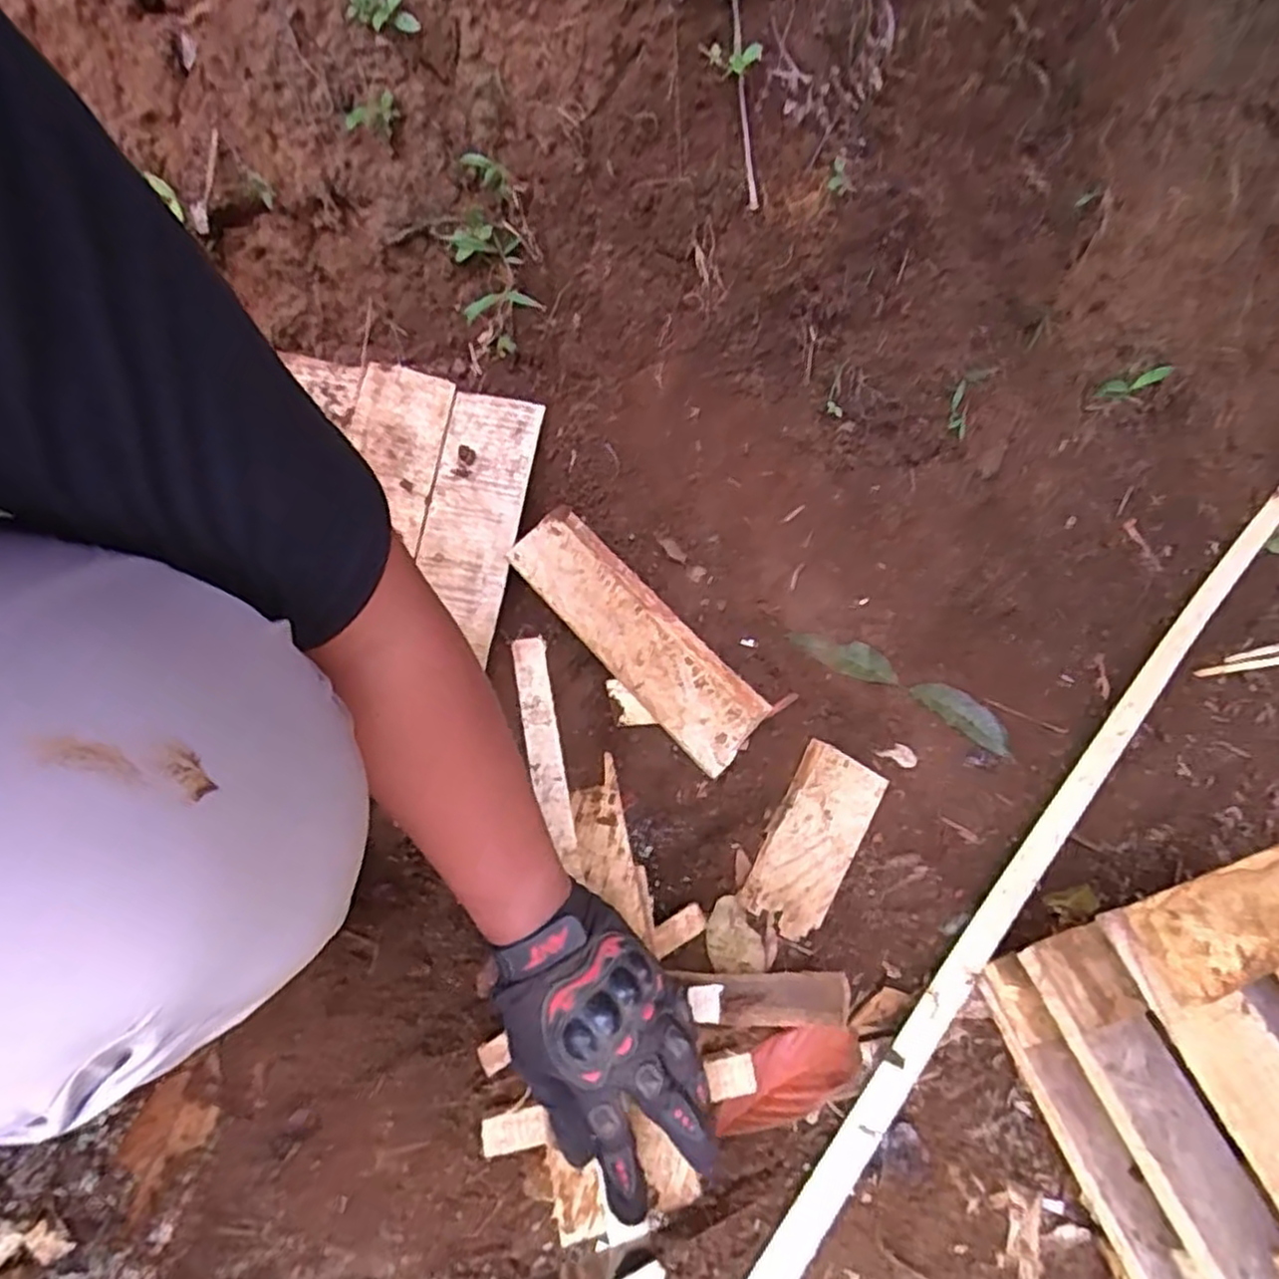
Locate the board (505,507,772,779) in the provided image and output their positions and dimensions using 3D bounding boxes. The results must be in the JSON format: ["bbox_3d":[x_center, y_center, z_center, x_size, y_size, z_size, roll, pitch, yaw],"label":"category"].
[{"bbox_3d":[-0.004,-0.005,0.704,0.084,0.013,0.279,-43,80,-11],"label":"board"}]

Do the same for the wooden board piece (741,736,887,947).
[{"bbox_3d":[0.153,0.170,0.658,0.075,0.013,0.169,27,56,15],"label":"wooden board piece"}]

